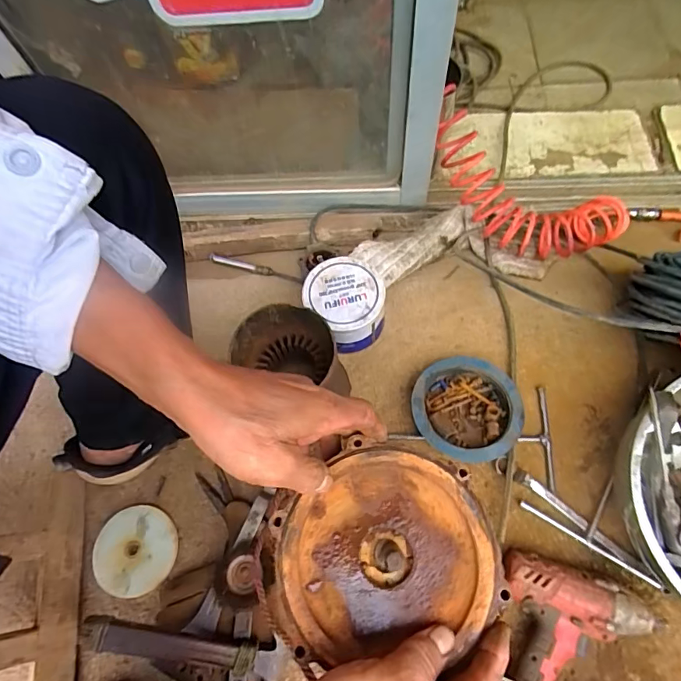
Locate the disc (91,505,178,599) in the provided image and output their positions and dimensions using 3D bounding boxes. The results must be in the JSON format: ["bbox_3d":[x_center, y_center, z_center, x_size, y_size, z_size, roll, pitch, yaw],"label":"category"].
[{"bbox_3d":[-0.276,0.282,0.588,0.106,0.008,0.107,-2,68,4],"label":"disc"}]

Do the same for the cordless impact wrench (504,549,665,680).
[{"bbox_3d":[0.257,0.374,0.500,0.171,0.071,0.217,16,70,11],"label":"cordless impact wrench"}]

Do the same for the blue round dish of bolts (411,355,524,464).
[{"bbox_3d":[0.176,0.097,0.621,0.145,0.033,0.143,-2,68,4],"label":"blue round dish of bolts"}]

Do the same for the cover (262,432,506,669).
[{"bbox_3d":[0.028,0.140,0.305,0.152,0.020,0.130,-3,69,0],"label":"cover"}]

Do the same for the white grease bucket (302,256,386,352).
[{"bbox_3d":[0.010,-0.053,0.673,0.106,0.097,0.119,-43,71,-13],"label":"white grease bucket"}]

